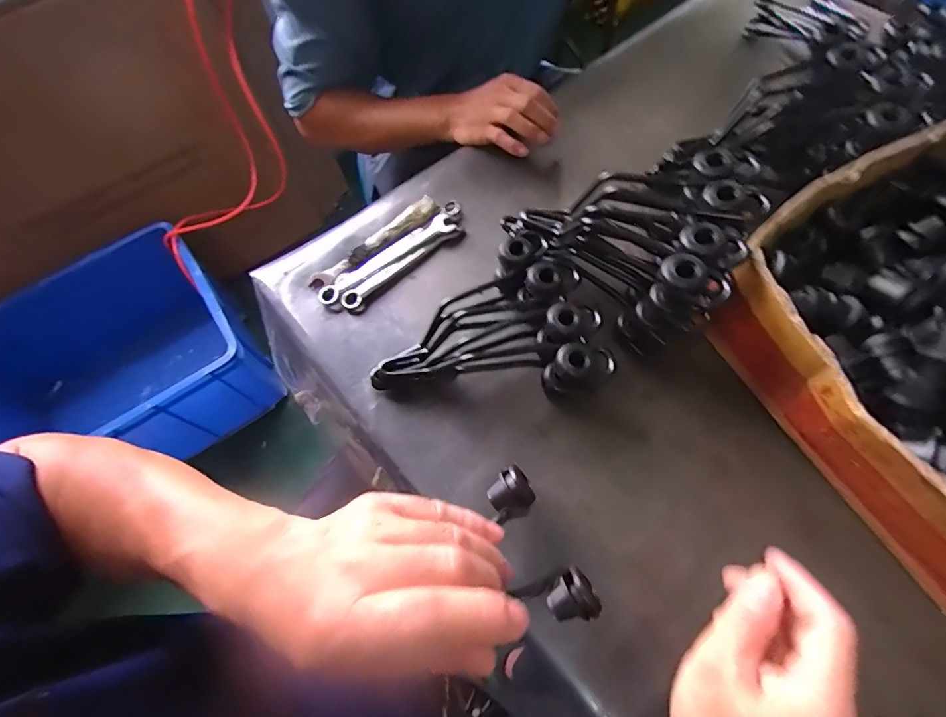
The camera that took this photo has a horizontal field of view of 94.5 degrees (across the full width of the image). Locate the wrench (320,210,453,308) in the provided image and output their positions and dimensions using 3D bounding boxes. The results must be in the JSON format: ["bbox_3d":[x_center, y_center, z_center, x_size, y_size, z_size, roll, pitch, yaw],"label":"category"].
[{"bbox_3d":[-0.090,-0.106,0.470,0.165,0.010,0.022,-36,68,-13],"label":"wrench"}]

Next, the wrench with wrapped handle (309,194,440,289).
[{"bbox_3d":[-0.106,-0.127,0.478,0.161,0.014,0.027,-36,68,-13],"label":"wrench with wrapped handle"}]

